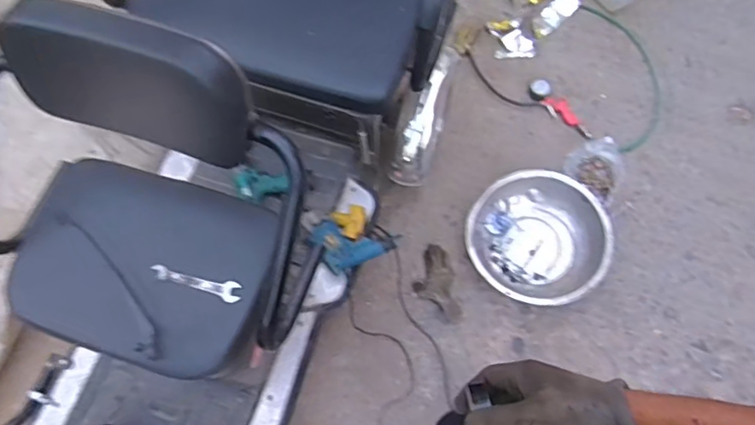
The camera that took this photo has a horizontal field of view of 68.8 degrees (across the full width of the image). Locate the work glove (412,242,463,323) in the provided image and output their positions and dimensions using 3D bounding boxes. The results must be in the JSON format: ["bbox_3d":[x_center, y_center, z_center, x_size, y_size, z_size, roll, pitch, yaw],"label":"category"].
[{"bbox_3d":[0.157,0.195,1.498,0.107,0.023,0.213,-10,67,-3],"label":"work glove"}]

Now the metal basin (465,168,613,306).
[{"bbox_3d":[0.429,0.070,1.501,0.360,0.108,0.359,-1,67,1],"label":"metal basin"}]

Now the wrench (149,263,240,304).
[{"bbox_3d":[-0.306,0.116,0.937,0.159,0.006,0.036,16,54,9],"label":"wrench"}]

